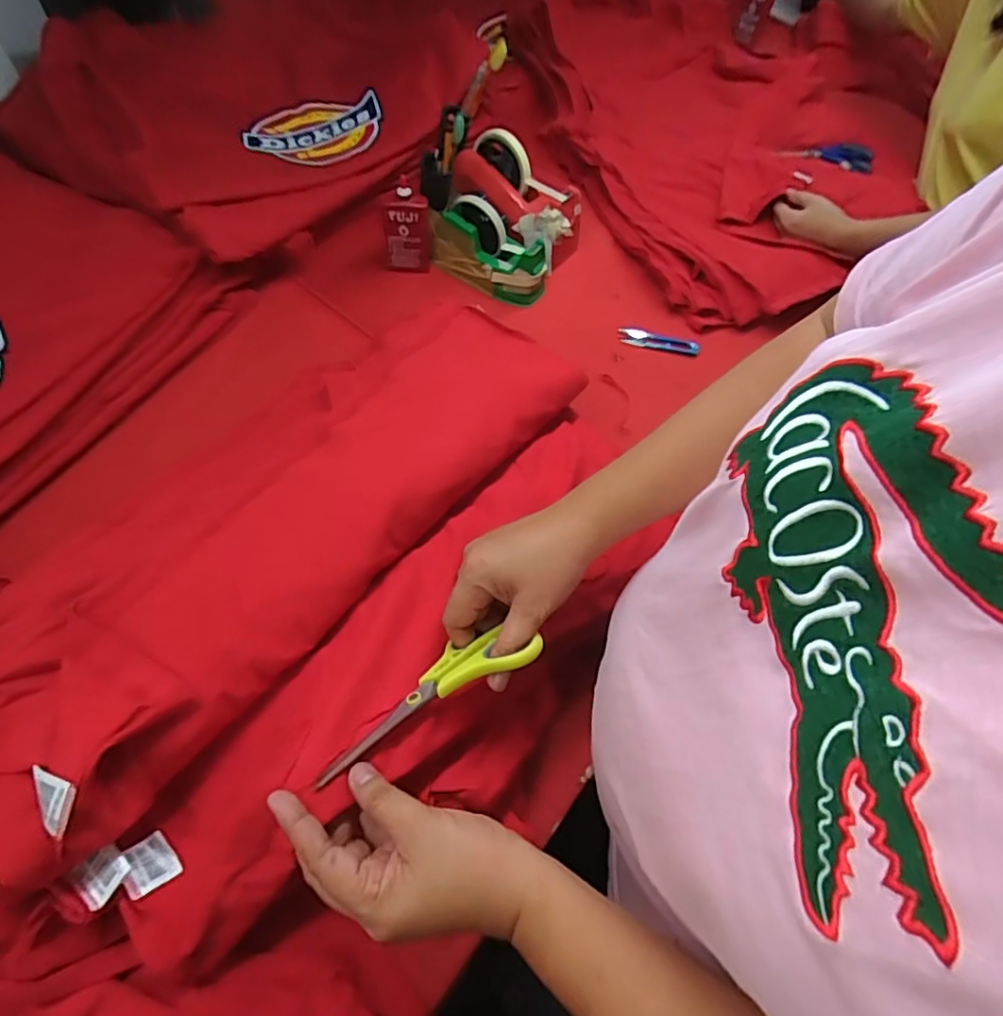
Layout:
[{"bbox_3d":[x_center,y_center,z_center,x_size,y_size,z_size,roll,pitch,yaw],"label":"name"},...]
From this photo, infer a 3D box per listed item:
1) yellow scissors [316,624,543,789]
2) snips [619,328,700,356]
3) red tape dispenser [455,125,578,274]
[{"bbox_3d":[-0.052,0.128,0.410,0.167,0.008,0.050,-27,34,-17],"label":"yellow scissors"},{"bbox_3d":[0.207,-0.219,0.762,0.102,0.007,0.028,10,58,4],"label":"snips"},{"bbox_3d":[0.019,-0.409,0.768,0.188,0.089,0.088,38,62,-2],"label":"red tape dispenser"}]

